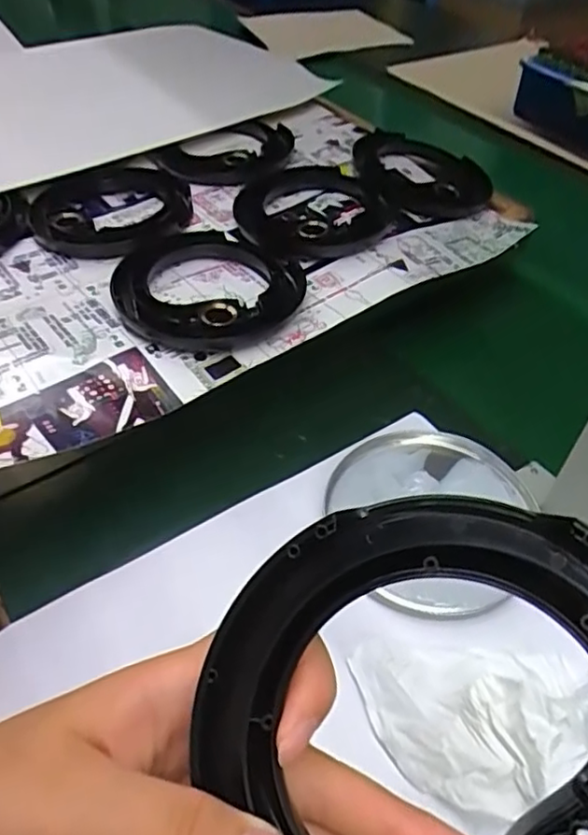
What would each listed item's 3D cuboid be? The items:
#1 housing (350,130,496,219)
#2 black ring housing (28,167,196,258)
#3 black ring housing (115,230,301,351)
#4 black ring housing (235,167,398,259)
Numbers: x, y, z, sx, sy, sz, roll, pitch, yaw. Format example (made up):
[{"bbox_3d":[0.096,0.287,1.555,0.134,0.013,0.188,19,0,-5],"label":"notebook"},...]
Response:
[{"bbox_3d":[0.113,-0.227,0.584,0.133,0.038,0.135,1,47,-1],"label":"housing"},{"bbox_3d":[-0.149,-0.169,0.523,0.124,0.029,0.136,1,44,-1],"label":"black ring housing"},{"bbox_3d":[-0.058,-0.092,0.444,0.127,0.024,0.123,1,44,-1],"label":"black ring housing"},{"bbox_3d":[0.013,-0.168,0.520,0.112,0.028,0.125,-12,45,-14],"label":"black ring housing"}]

